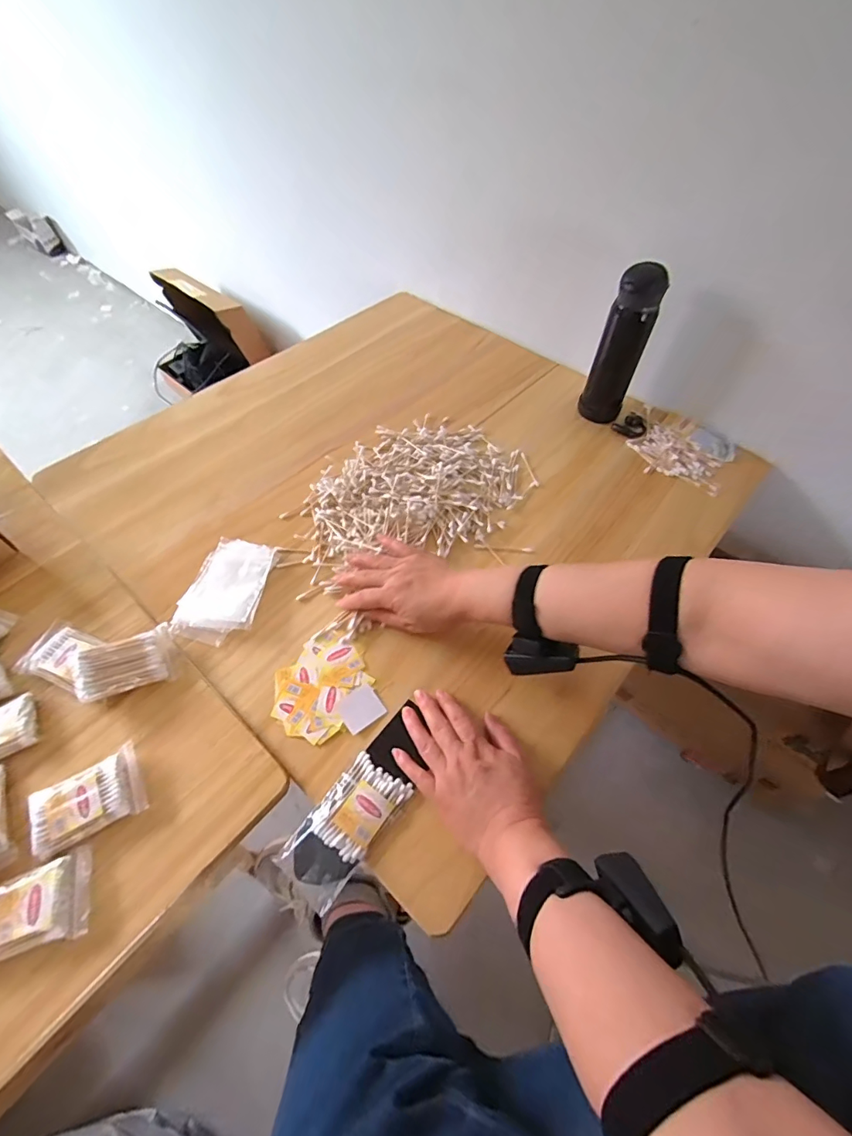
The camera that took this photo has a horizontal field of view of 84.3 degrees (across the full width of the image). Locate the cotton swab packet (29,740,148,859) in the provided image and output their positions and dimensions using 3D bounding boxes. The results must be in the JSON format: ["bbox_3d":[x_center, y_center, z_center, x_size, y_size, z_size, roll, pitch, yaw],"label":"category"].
[{"bbox_3d":[-0.302,0.207,0.422,0.085,0.019,0.063,-25,59,-18],"label":"cotton swab packet"}]

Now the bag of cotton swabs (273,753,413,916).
[{"bbox_3d":[-0.074,0.233,0.427,0.062,0.007,0.119,34,61,20],"label":"bag of cotton swabs"}]

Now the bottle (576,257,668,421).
[{"bbox_3d":[0.292,-0.329,0.706,0.067,0.225,0.055,21,57,13],"label":"bottle"}]

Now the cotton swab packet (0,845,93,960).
[{"bbox_3d":[-0.320,0.274,0.378,0.088,0.020,0.059,-14,57,-11],"label":"cotton swab packet"}]

